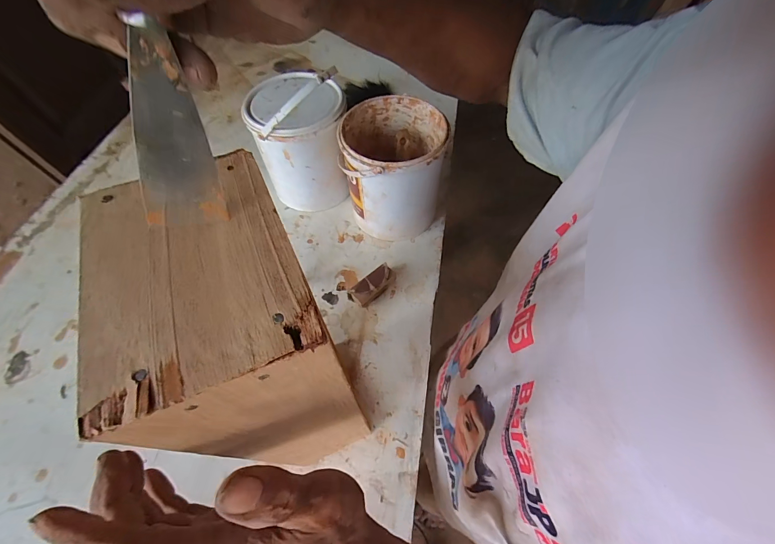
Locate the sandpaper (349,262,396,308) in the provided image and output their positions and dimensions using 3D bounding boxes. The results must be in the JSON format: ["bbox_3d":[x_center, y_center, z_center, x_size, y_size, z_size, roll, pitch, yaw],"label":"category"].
[{"bbox_3d":[-0.024,0.024,0.590,0.083,0.031,0.034,-41,66,-21],"label":"sandpaper"}]

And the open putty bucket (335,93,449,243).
[{"bbox_3d":[0.013,-0.184,0.621,0.169,0.194,0.180,-1,59,1],"label":"open putty bucket"}]

